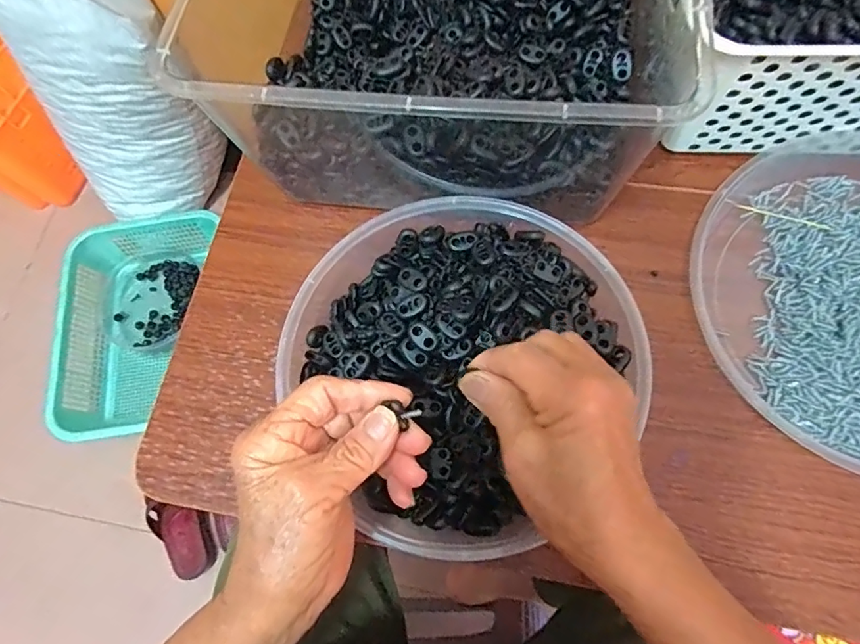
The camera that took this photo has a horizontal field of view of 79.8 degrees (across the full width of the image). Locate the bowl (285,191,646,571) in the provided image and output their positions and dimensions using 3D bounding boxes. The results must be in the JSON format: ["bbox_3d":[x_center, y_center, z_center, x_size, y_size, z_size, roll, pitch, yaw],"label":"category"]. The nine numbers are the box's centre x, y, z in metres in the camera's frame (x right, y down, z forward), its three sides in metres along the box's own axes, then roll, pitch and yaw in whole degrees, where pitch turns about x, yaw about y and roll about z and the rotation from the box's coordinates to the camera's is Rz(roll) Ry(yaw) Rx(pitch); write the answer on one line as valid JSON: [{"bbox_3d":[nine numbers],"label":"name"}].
[{"bbox_3d":[0.019,0.020,0.339,0.217,0.062,0.228,-43,76,-11],"label":"bowl"}]

